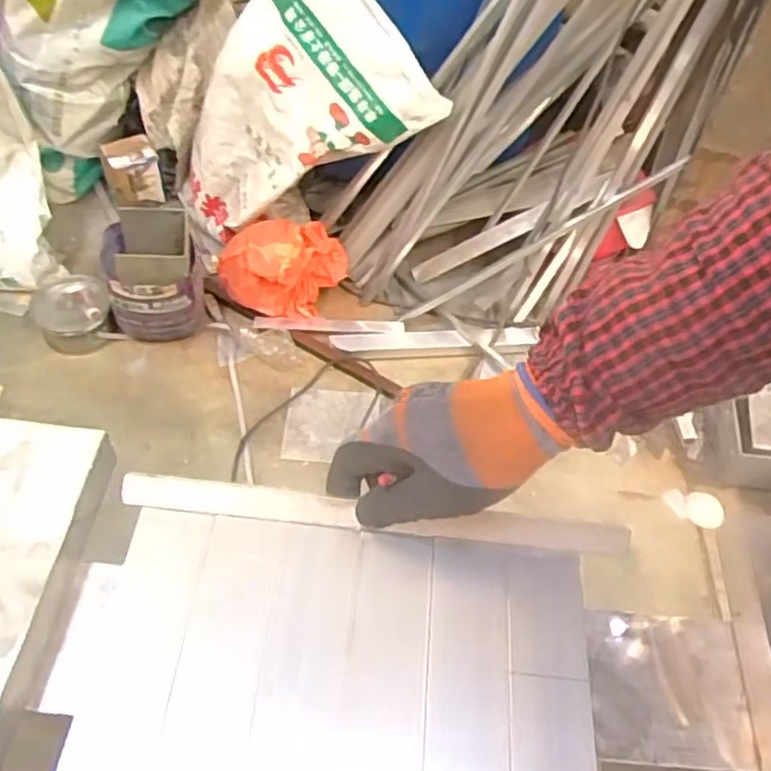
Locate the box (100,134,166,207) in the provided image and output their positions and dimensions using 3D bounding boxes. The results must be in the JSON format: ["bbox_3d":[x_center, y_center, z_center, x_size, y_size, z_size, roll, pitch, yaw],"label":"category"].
[{"bbox_3d":[-0.619,-0.514,1.735,0.124,0.168,0.057,-21,58,-20],"label":"box"}]

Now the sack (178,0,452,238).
[{"bbox_3d":[-0.255,-0.559,1.499,0.400,0.683,0.123,56,38,-10],"label":"sack"}]

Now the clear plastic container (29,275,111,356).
[{"bbox_3d":[-0.675,-0.156,1.530,0.156,0.096,0.179,7,53,-1],"label":"clear plastic container"}]

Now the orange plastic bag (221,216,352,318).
[{"bbox_3d":[-0.223,-0.260,1.574,0.284,0.176,0.157,-12,56,-14],"label":"orange plastic bag"}]

